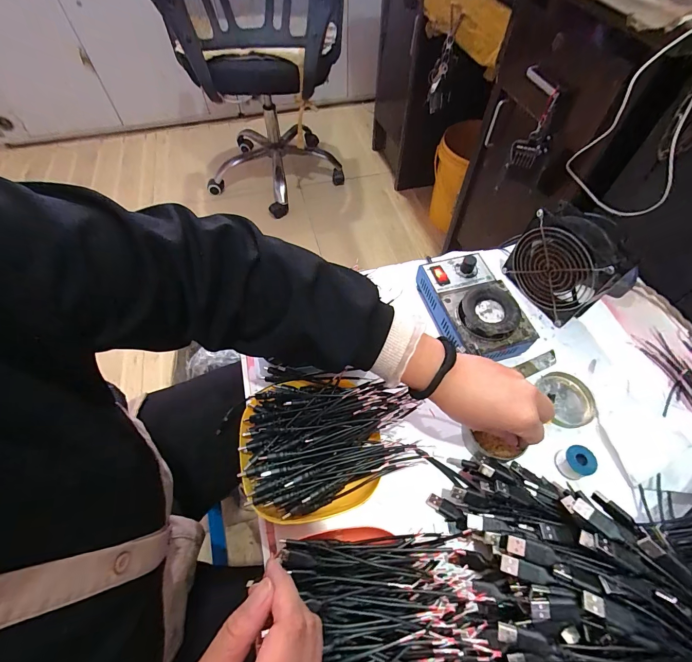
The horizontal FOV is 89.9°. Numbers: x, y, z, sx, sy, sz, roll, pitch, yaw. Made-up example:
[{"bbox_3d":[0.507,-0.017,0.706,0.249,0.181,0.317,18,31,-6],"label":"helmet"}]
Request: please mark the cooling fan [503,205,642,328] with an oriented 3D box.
[{"bbox_3d":[0.282,-0.086,0.453,0.057,0.113,0.123,-25,61,-14],"label":"cooling fan"}]

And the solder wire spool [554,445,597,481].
[{"bbox_3d":[0.242,0.139,0.366,0.034,0.020,0.030,-12,59,-7],"label":"solder wire spool"}]

